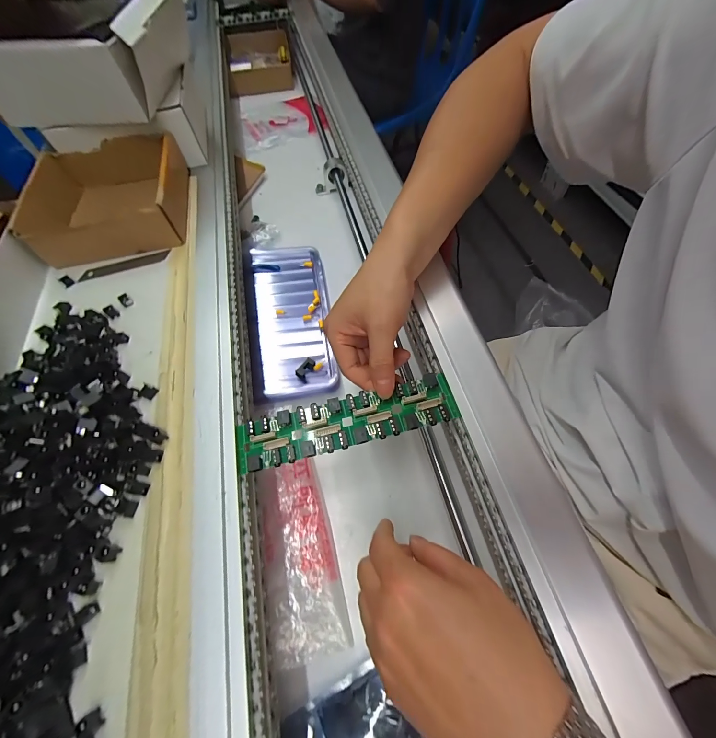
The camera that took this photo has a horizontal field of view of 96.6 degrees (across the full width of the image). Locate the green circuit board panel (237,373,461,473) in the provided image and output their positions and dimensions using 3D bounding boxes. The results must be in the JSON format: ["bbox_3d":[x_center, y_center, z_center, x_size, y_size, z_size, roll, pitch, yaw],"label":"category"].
[{"bbox_3d":[-0.009,0.043,0.268,0.184,0.009,0.043,-14,61,-5],"label":"green circuit board panel"}]

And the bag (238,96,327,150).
[{"bbox_3d":[-0.170,-0.565,0.723,0.184,0.021,0.176,-13,61,-4],"label":"bag"}]

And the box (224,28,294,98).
[{"bbox_3d":[-0.257,-0.792,0.821,0.173,0.064,0.212,-10,61,-3],"label":"box"}]

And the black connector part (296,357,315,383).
[{"bbox_3d":[-0.062,0.001,0.383,0.011,0.020,0.028,33,68,20],"label":"black connector part"}]

